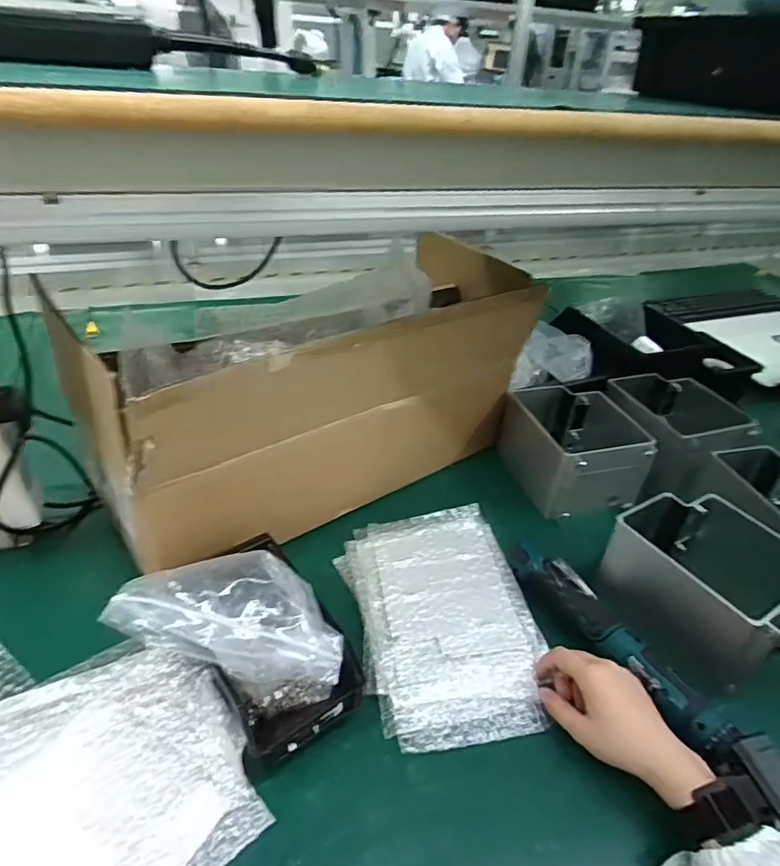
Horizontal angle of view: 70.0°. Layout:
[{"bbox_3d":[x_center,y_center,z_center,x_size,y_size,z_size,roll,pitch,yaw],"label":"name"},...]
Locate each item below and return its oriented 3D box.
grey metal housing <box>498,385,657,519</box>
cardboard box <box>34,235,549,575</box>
[{"bbox_3d":[0.247,0.024,0.753,0.140,0.105,0.164,-9,38,-18],"label":"grey metal housing"},{"bbox_3d":[-0.076,-0.056,0.657,0.494,0.238,0.222,-21,43,-31],"label":"cardboard box"}]

